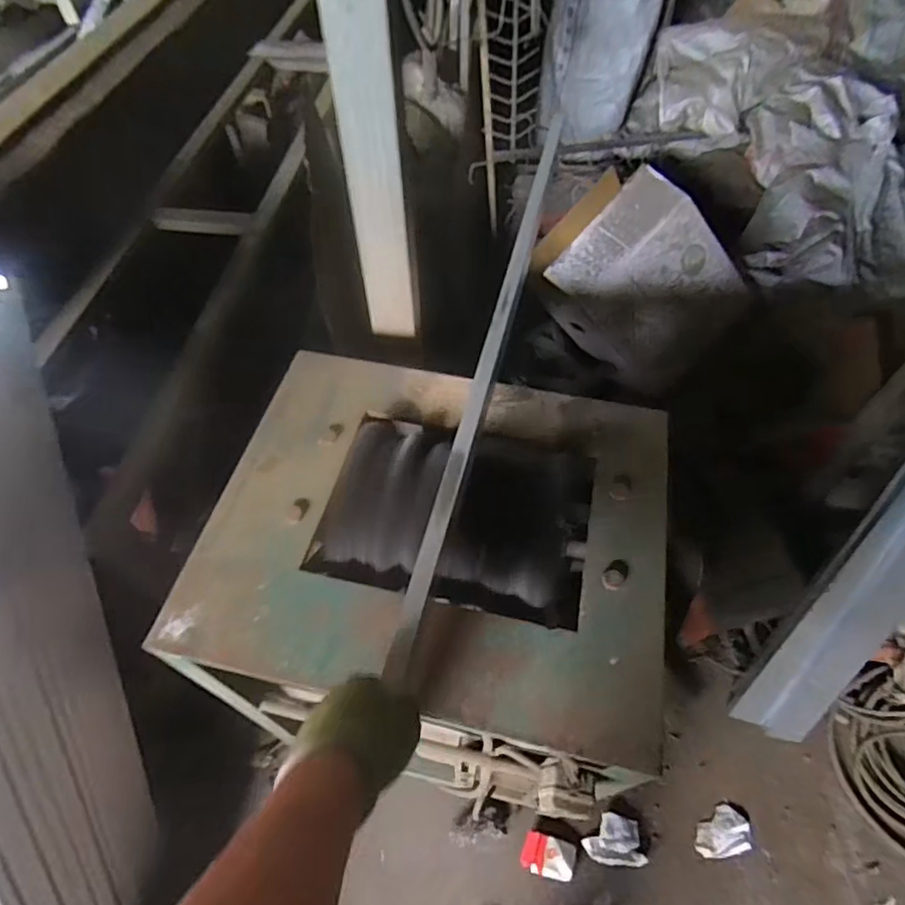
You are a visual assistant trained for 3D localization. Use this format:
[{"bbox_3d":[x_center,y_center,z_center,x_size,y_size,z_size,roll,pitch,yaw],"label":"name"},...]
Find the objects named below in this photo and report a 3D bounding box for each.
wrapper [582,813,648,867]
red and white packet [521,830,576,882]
[{"bbox_3d":[0.328,0.786,1.153,0.119,0.016,0.084,5,55,3],"label":"wrapper"},{"bbox_3d":[0.197,0.826,1.160,0.105,0.025,0.071,10,56,7],"label":"red and white packet"}]

